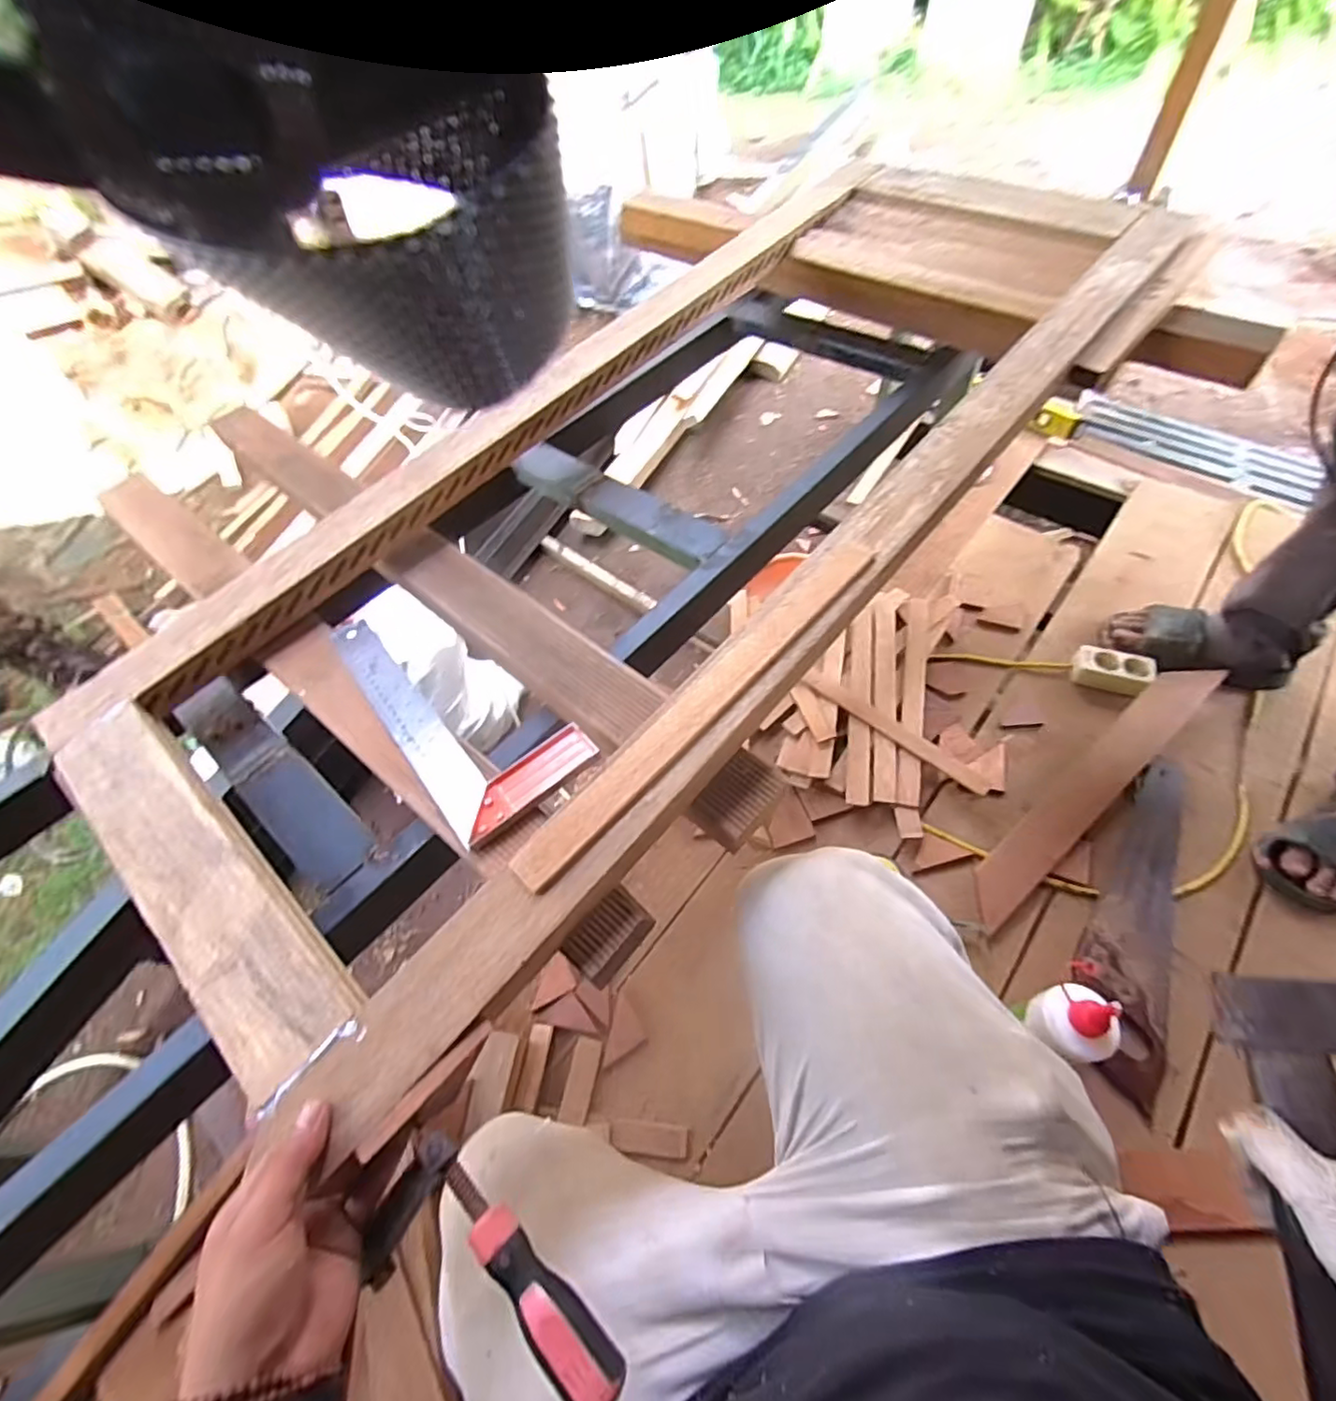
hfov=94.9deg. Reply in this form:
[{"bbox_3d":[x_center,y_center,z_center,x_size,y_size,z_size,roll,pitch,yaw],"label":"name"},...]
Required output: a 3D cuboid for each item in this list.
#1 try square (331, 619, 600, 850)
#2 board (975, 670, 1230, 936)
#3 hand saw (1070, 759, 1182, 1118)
[{"bbox_3d":[-0.196,-0.006,0.562,0.123,0.028,0.291,-35,59,-18],"label":"try square"},{"bbox_3d":[0.614,0.117,0.886,0.536,0.016,0.069,-38,59,-16],"label":"board"},{"bbox_3d":[0.604,0.264,0.798,0.103,0.020,0.459,21,59,19],"label":"hand saw"}]

